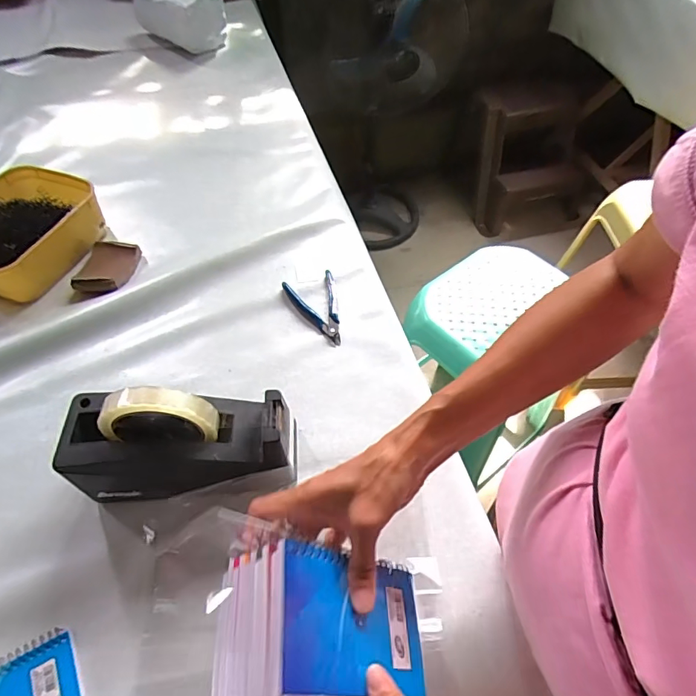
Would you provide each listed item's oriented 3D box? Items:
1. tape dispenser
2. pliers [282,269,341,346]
[{"bbox_3d":[-0.155,0.088,0.439,0.197,0.127,0.075,-3,54,-1],"label":"tape dispenser"},{"bbox_3d":[-0.048,-0.052,0.608,0.065,0.011,0.116,-6,53,-5],"label":"pliers"}]

